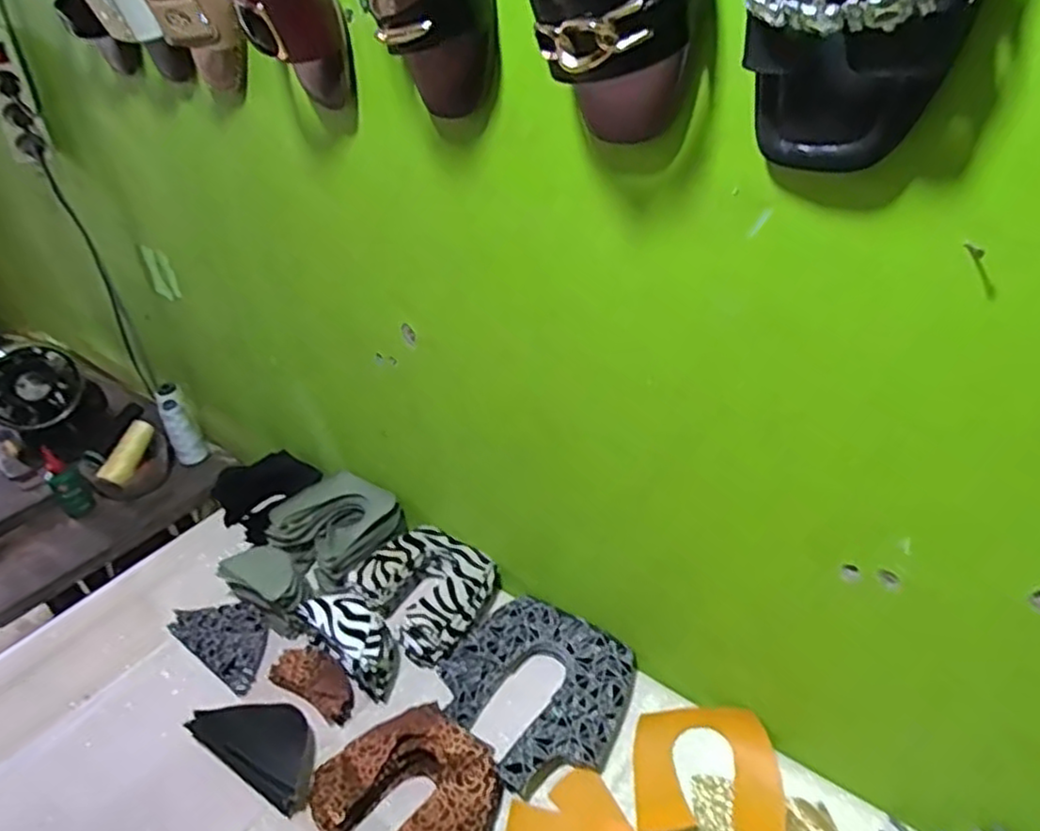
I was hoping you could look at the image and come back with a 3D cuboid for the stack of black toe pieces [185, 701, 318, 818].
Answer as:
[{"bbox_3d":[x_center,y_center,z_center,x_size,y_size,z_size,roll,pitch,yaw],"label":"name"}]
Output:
[{"bbox_3d":[-0.259,0.328,0.691,0.146,0.032,0.073,18,42,29],"label":"stack of black toe pieces"}]

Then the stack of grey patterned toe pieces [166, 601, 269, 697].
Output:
[{"bbox_3d":[-0.345,0.260,0.812,0.149,0.022,0.080,22,44,33],"label":"stack of grey patterned toe pieces"}]

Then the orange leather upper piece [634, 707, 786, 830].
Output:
[{"bbox_3d":[0.173,0.327,0.632,0.130,0.027,0.112,1,36,9],"label":"orange leather upper piece"}]

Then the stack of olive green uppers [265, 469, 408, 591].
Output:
[{"bbox_3d":[-0.242,0.150,0.915,0.162,0.061,0.138,18,42,29],"label":"stack of olive green uppers"}]

